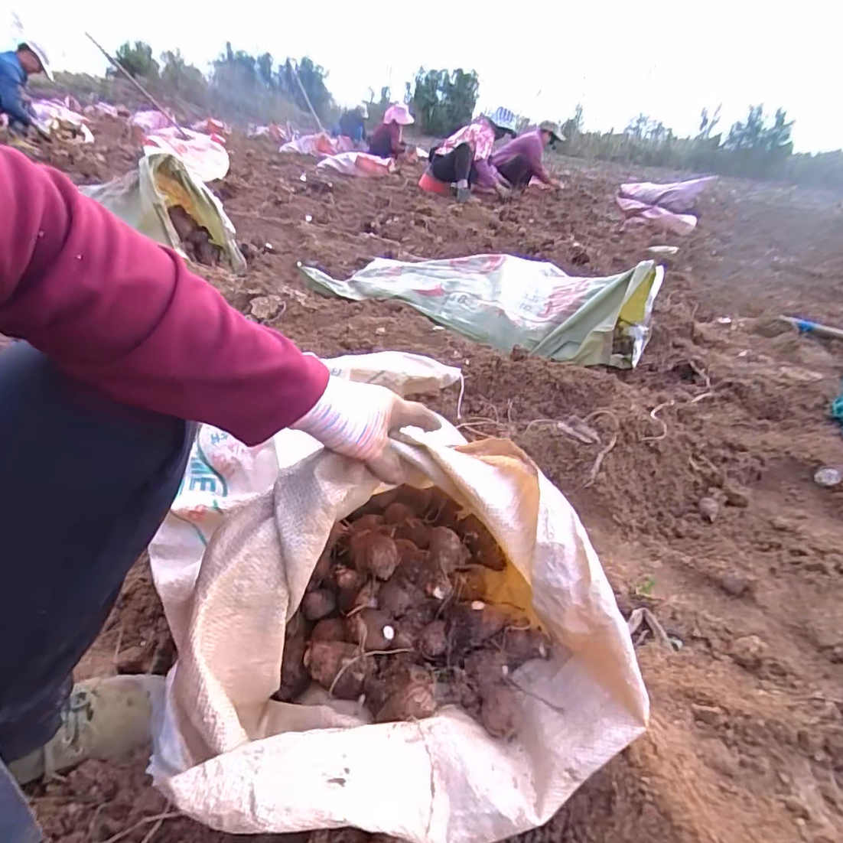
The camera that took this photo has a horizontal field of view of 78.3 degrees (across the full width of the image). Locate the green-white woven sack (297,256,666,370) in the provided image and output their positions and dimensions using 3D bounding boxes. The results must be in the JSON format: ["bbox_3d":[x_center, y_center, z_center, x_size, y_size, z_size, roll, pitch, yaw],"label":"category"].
[{"bbox_3d":[0.179,-0.377,1.512,0.991,0.213,0.415,11,31,10],"label":"green-white woven sack"}]

